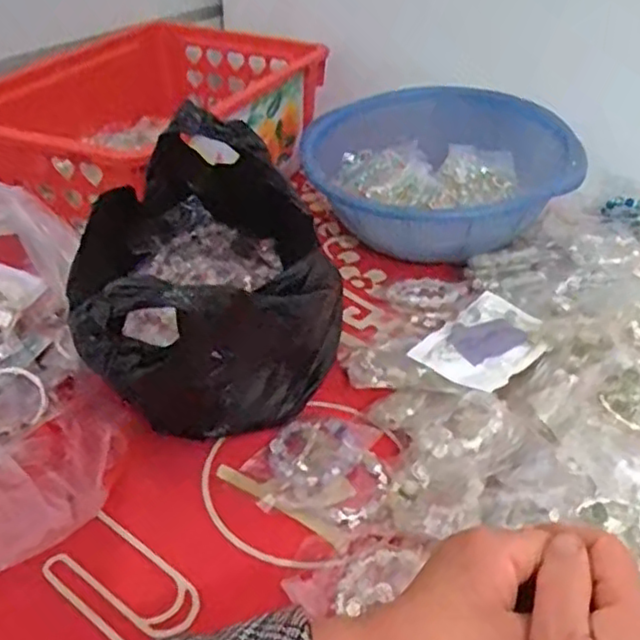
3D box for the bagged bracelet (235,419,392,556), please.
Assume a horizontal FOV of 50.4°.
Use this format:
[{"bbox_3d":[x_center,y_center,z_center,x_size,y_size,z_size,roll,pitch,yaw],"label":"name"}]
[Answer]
[{"bbox_3d":[0.004,0.099,0.454,0.089,0.020,0.090,0,36,0],"label":"bagged bracelet"}]

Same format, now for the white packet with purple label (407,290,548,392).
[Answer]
[{"bbox_3d":[0.123,0.018,0.507,0.093,0.006,0.071,-33,48,-25],"label":"white packet with purple label"}]

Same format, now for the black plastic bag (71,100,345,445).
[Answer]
[{"bbox_3d":[-0.083,-0.030,0.487,0.177,0.182,0.212,27,43,32],"label":"black plastic bag"}]

